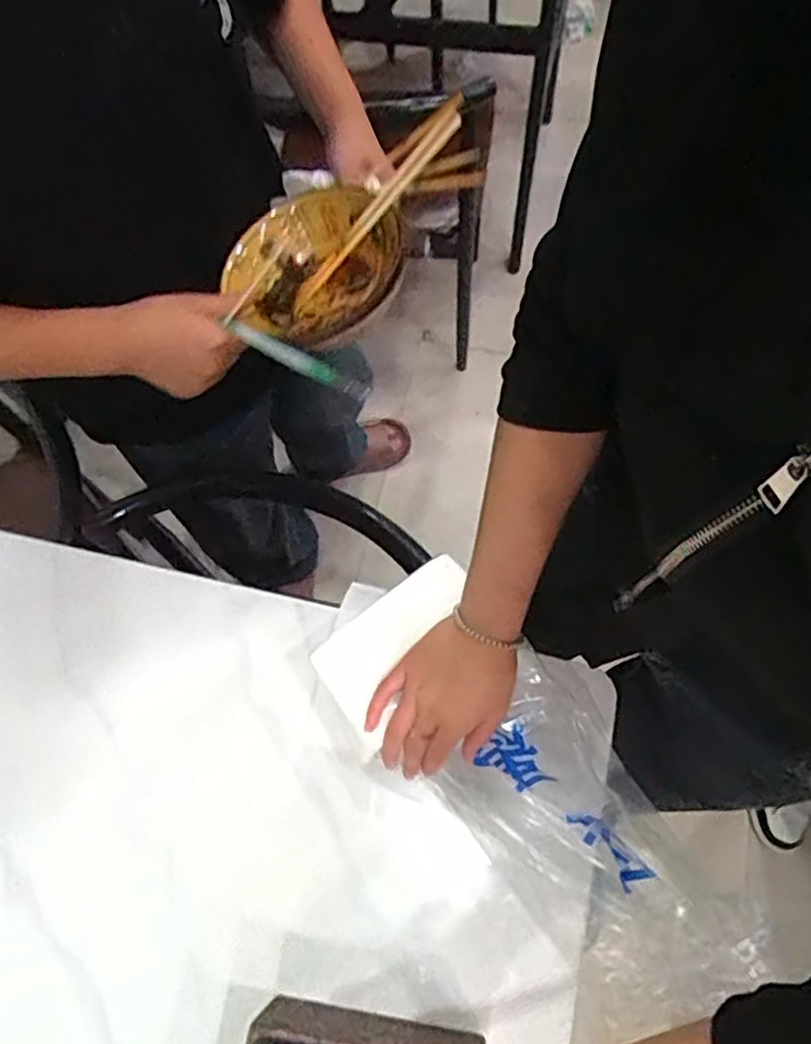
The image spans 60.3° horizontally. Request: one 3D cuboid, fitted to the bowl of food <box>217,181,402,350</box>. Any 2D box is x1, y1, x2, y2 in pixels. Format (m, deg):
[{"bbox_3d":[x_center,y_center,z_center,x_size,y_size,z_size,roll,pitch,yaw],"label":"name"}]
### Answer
[{"bbox_3d":[-0.084,-0.234,0.638,0.159,0.061,0.168,-1,67,3],"label":"bowl of food"}]

